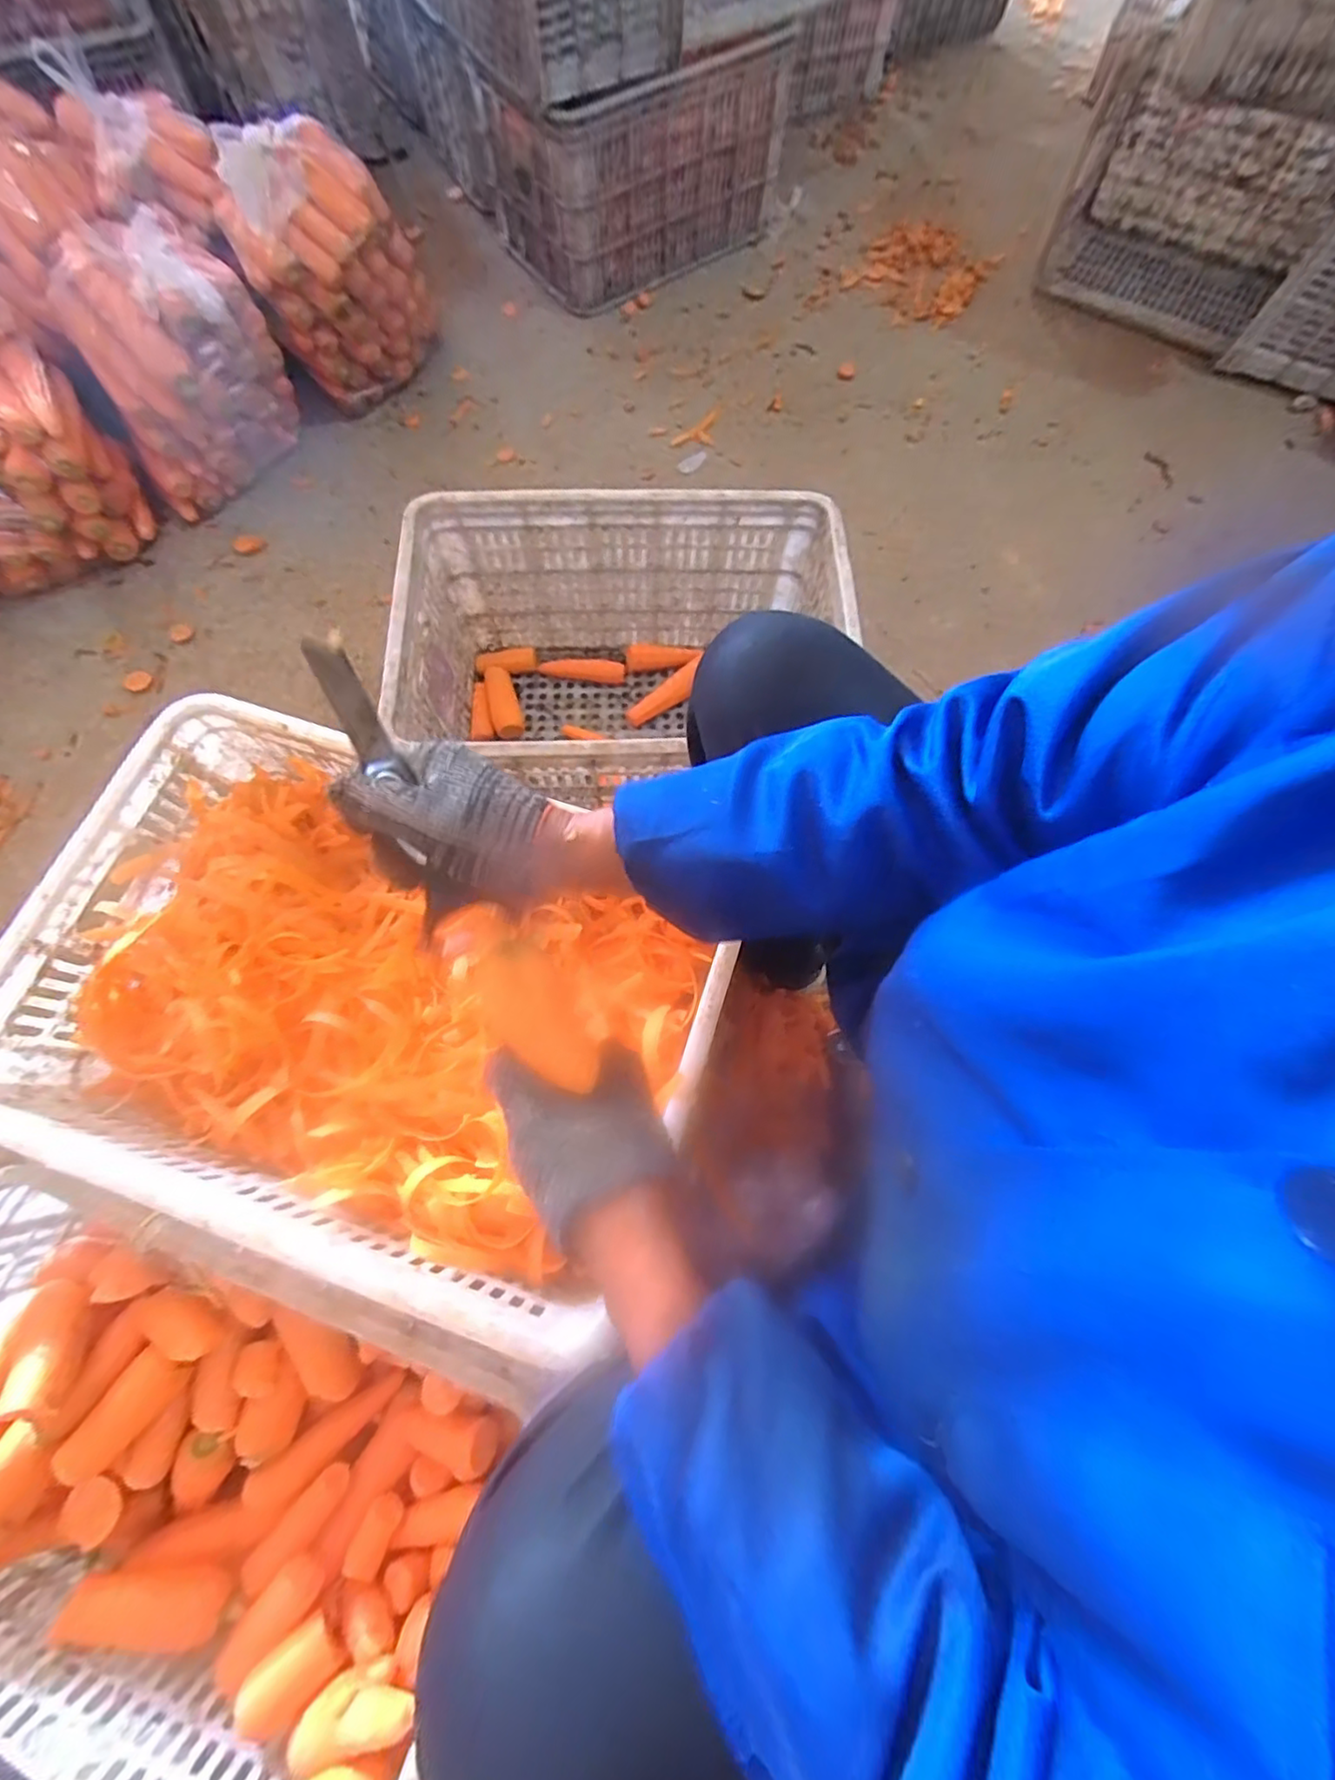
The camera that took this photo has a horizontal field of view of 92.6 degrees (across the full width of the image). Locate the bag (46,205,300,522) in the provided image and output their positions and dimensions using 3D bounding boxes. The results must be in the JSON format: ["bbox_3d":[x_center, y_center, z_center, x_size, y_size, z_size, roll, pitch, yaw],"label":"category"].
[{"bbox_3d":[-0.777,-0.816,1.032,0.194,0.311,0.256,14,72,5],"label":"bag"}]

